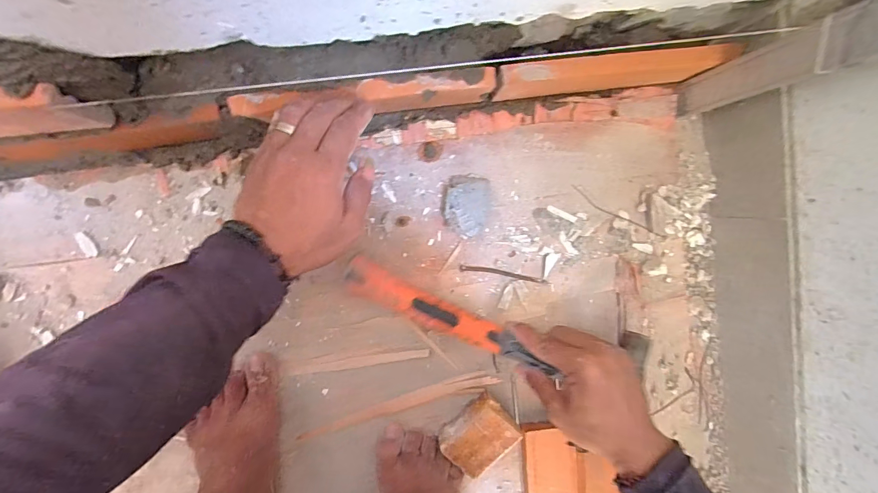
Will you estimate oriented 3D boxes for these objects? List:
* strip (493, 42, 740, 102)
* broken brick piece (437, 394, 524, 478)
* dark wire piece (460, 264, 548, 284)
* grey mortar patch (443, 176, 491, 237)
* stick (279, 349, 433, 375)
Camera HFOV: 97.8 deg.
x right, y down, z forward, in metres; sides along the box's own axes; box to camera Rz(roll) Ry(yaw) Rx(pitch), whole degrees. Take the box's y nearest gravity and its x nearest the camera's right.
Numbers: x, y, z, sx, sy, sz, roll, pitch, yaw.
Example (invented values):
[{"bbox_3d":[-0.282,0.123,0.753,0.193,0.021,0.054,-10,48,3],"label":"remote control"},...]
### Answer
[{"bbox_3d":[0.160,-0.166,0.370,0.211,0.066,0.022,-8,97,-4],"label":"strip"},{"bbox_3d":[0.042,0.203,0.416,0.072,0.040,0.053,-41,98,1],"label":"broken brick piece"},{"bbox_3d":[0.072,0.031,0.420,0.097,0.004,0.007,9,96,-6],"label":"dark wire piece"},{"bbox_3d":[0.028,-0.042,0.395,0.045,0.019,0.058,6,96,-5],"label":"grey mortar patch"},{"bbox_3d":[-0.088,0.123,0.409,0.153,0.006,0.017,-7,97,-4],"label":"stick"}]

